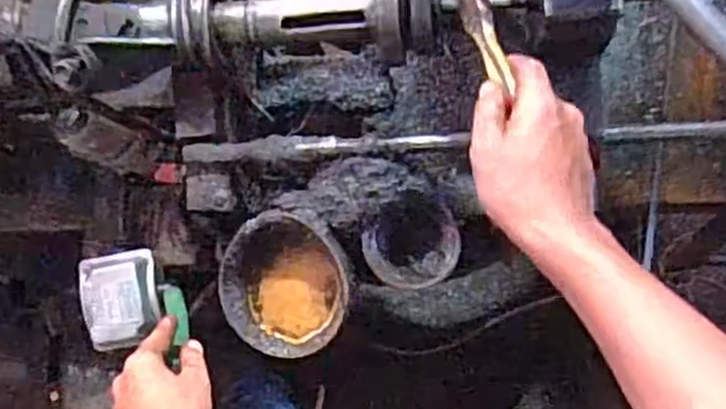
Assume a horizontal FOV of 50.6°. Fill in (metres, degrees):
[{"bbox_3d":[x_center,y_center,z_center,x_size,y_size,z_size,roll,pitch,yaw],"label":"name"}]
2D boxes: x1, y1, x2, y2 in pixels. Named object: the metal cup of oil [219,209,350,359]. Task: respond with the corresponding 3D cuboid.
[{"bbox_3d":[-0.069,0.073,0.690,0.113,0.057,0.121,-38,80,2],"label":"metal cup of oil"}]

